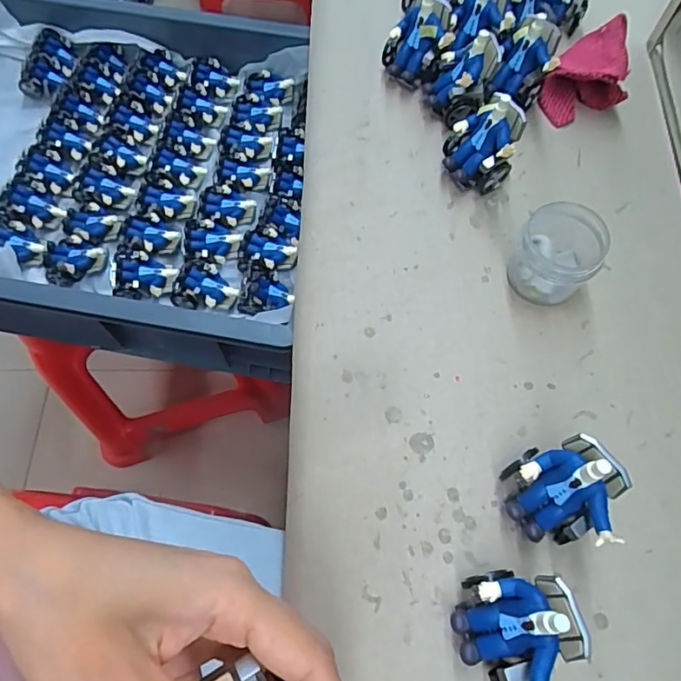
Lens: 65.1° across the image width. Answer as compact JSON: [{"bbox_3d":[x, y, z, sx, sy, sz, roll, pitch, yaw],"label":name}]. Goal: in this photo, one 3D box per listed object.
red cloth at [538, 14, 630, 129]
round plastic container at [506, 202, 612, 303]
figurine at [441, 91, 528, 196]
[{"bbox_3d":[0.199,-0.213,0.423,0.060,0.040,0.087,25,67,10],"label":"red cloth"},{"bbox_3d":[0.142,-0.057,0.352,0.050,0.051,0.056,30,68,12],"label":"round plastic container"},{"bbox_3d":[0.100,-0.137,0.378,0.048,0.064,0.035,20,66,8],"label":"figurine"}]

